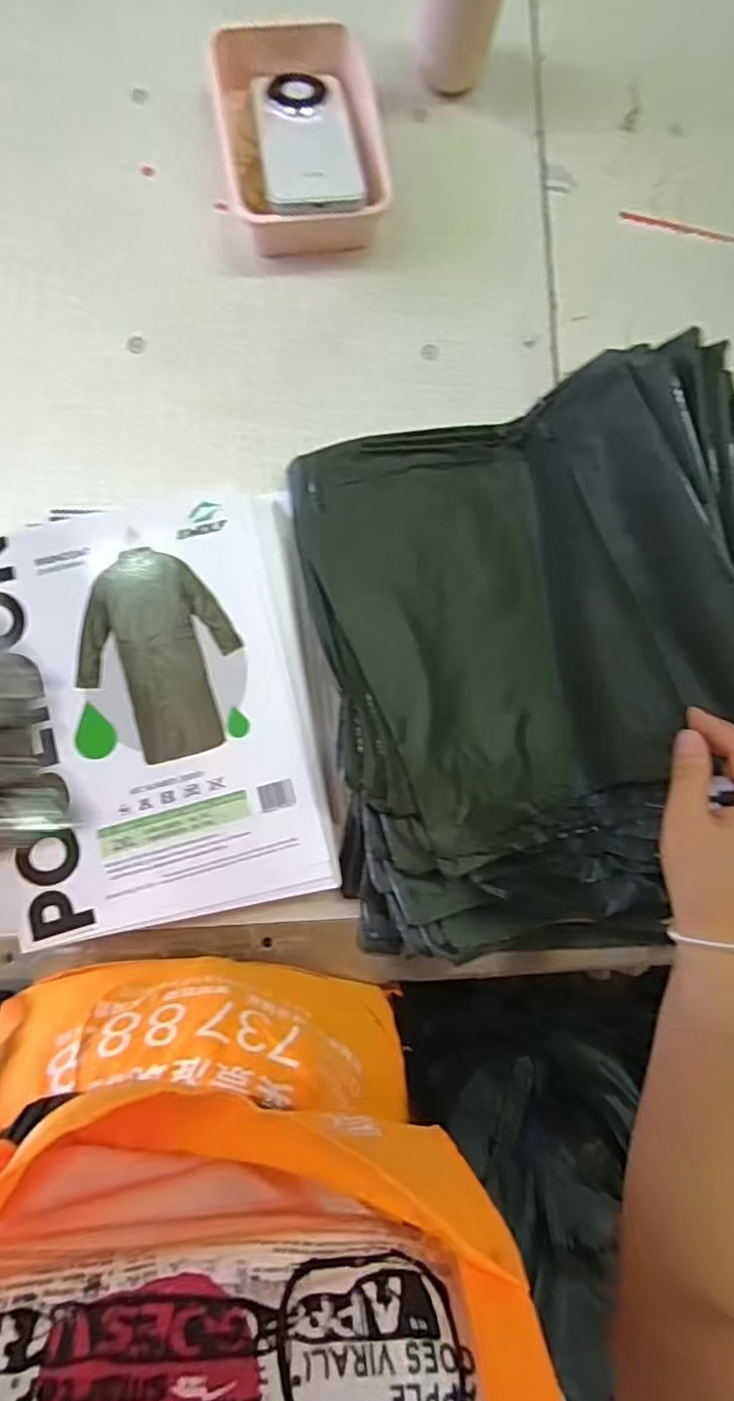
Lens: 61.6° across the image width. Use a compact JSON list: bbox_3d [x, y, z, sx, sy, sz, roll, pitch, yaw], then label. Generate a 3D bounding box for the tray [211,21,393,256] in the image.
[{"bbox_3d":[-0.054,-0.451,0.492,0.120,0.048,0.160,-8,86,-7],"label":"tray"}]

